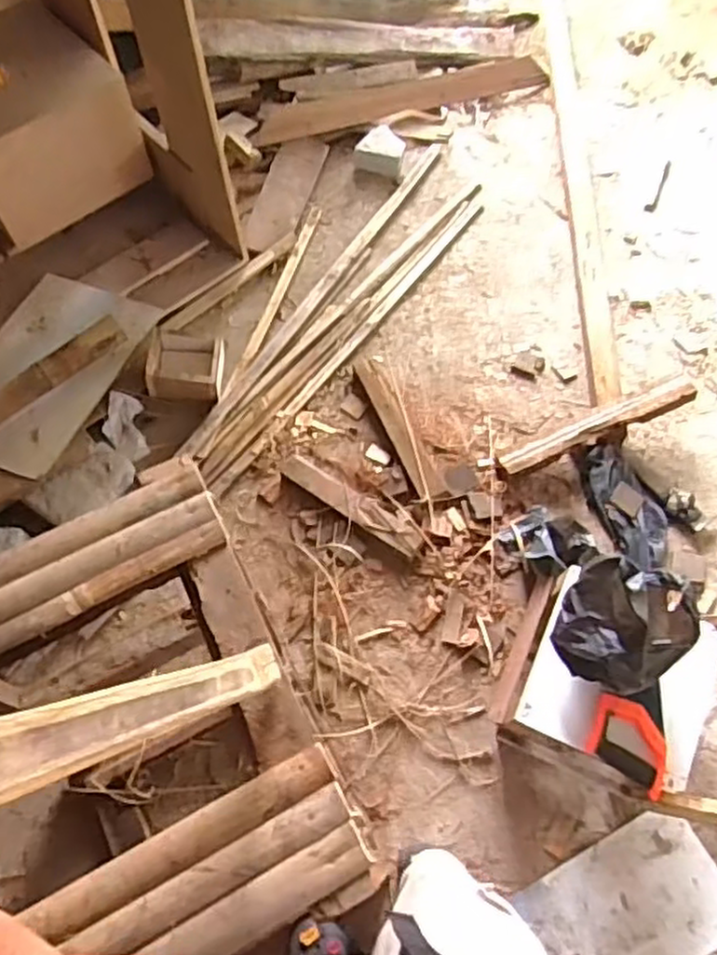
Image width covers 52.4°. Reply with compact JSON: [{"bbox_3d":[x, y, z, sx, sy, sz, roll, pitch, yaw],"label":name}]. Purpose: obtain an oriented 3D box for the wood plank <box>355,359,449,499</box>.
[{"bbox_3d":[0.091,-0.119,1.638,0.071,0.037,0.396,-20,65,-9],"label":"wood plank"}]

